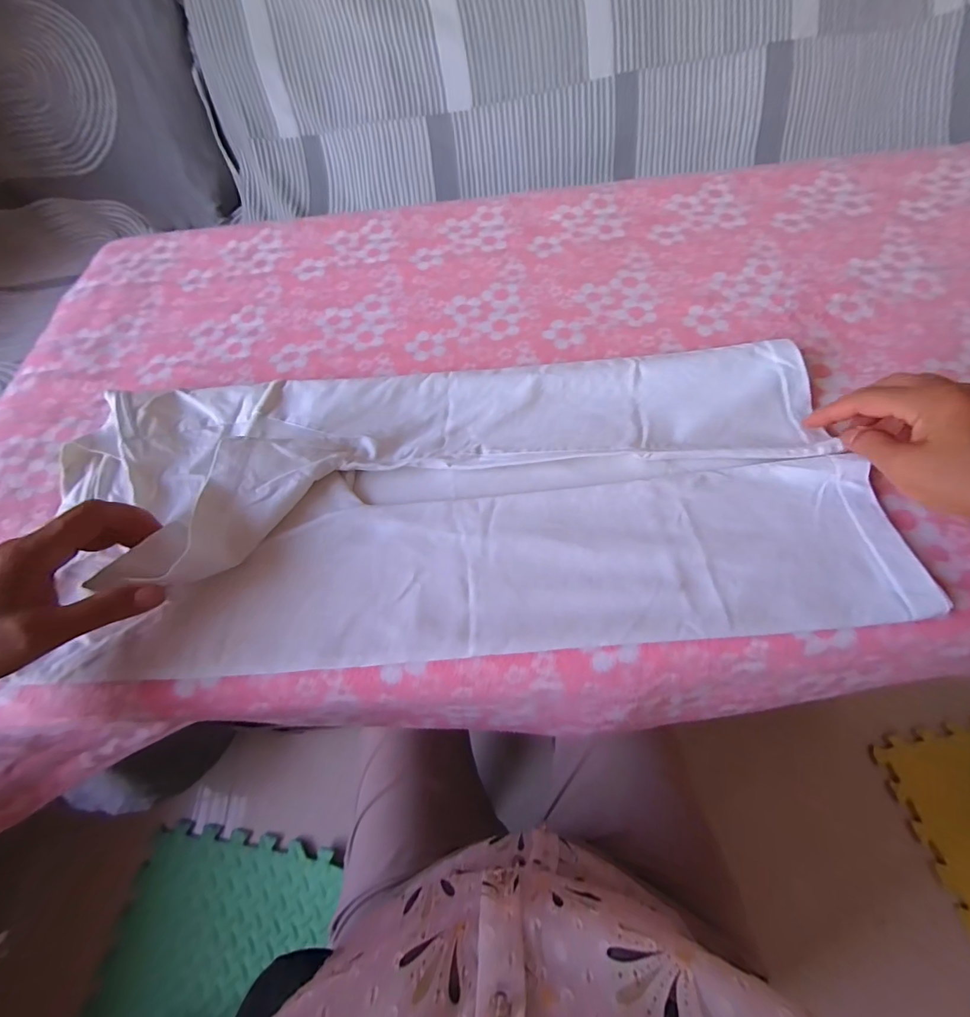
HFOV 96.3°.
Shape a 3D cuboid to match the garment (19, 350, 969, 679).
[{"bbox_3d":[-0.023,-0.018,0.342,0.617,0.049,0.255,-3,59,1],"label":"garment"}]

